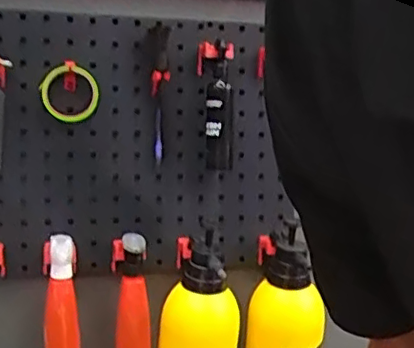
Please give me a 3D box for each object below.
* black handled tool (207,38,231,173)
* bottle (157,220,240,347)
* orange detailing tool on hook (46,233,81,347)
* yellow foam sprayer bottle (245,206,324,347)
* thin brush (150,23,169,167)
[{"bbox_3d":[0.020,-0.114,1.035,0.041,0.205,0.039,0,2,-1],"label":"black handled tool"},{"bbox_3d":[-0.011,0.243,1.011,0.116,0.268,0.091,1,2,31],"label":"bottle"},{"bbox_3d":[-0.230,0.245,0.977,0.051,0.286,0.034,0,2,-2],"label":"orange detailing tool on hook"},{"bbox_3d":[0.130,0.237,1.047,0.114,0.267,0.099,2,2,43],"label":"yellow foam sprayer bottle"},{"bbox_3d":[-0.085,-0.138,1.052,0.029,0.230,0.029,0,2,-7],"label":"thin brush"}]

